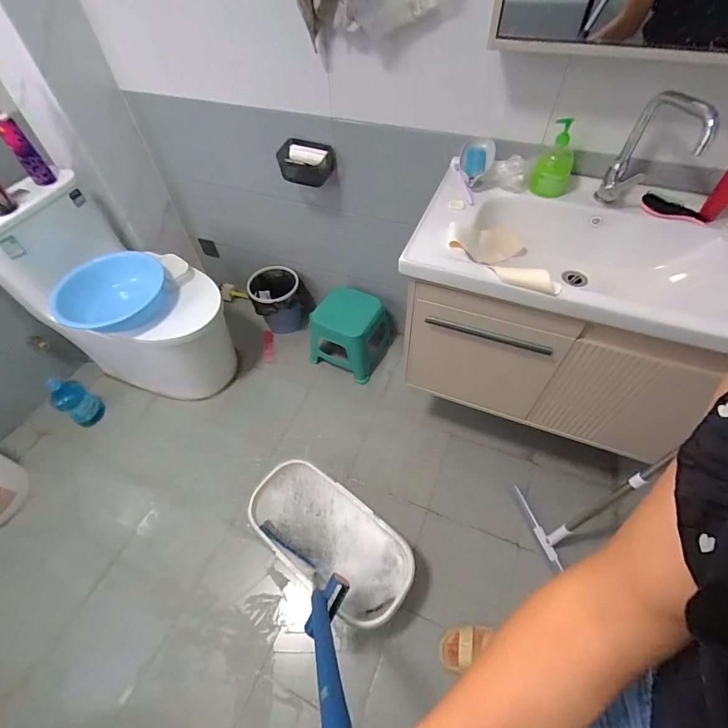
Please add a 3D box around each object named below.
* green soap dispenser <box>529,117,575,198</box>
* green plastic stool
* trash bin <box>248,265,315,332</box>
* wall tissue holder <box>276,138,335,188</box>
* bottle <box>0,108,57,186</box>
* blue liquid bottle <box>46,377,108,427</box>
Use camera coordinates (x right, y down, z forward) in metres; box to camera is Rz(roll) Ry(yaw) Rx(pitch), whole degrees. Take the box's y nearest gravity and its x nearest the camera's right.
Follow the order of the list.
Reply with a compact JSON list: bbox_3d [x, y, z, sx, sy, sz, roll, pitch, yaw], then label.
[{"bbox_3d":[0.445,-0.473,0.876,0.090,0.149,0.079,16,55,13],"label":"green soap dispenser"},{"bbox_3d":[-0.043,-0.131,1.499,0.255,0.281,0.283,30,60,22],"label":"green plastic stool"},{"bbox_3d":[-0.350,-0.272,1.616,0.242,0.210,0.202,-17,55,-11],"label":"trash bin"},{"bbox_3d":[-0.178,-0.608,1.152,0.172,0.095,0.121,2,53,3],"label":"wall tissue holder"},{"bbox_3d":[-0.954,-0.606,1.044,0.059,0.230,0.054,-35,59,-22],"label":"bottle"},{"bbox_3d":[-1.029,0.134,1.355,0.084,0.218,0.109,16,55,13],"label":"blue liquid bottle"}]

